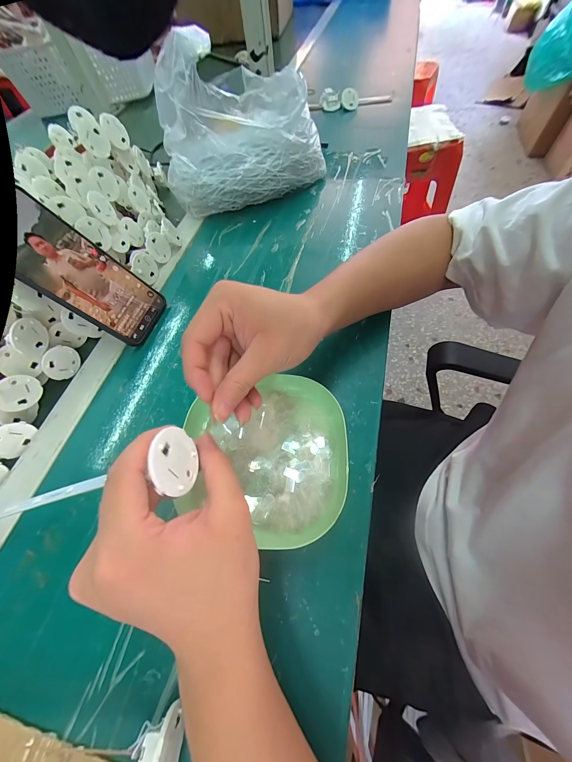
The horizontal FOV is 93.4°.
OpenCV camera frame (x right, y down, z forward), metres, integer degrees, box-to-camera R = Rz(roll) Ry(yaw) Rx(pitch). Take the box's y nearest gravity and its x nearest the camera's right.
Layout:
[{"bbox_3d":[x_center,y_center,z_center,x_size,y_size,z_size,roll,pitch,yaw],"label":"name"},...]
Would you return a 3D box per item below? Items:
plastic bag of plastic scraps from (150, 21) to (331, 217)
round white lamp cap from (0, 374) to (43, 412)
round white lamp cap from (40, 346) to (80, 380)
[{"bbox_3d":[-0.050,-0.359,0.391,0.247,0.186,0.080,-12,30,-15],"label":"plastic bag of plastic scraps"},{"bbox_3d":[-0.273,0.013,0.275,0.007,0.040,0.038,21,65,14],"label":"round white lamp cap"},{"bbox_3d":[-0.257,-0.021,0.309,0.004,0.037,0.038,14,91,18],"label":"round white lamp cap"}]

